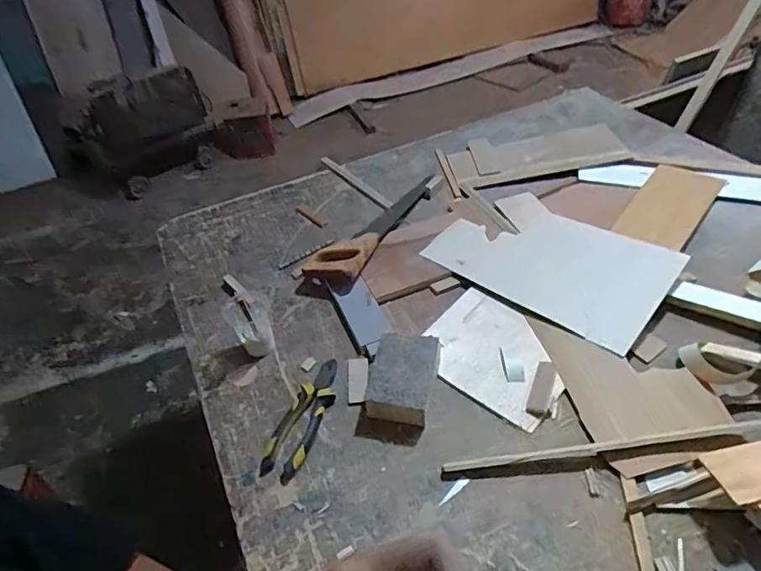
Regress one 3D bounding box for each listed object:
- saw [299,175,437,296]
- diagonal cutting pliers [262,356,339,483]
[{"bbox_3d":[-0.009,-0.132,1.024,0.108,0.039,0.395,18,49,23],"label":"saw"},{"bbox_3d":[-0.107,0.185,0.730,0.061,0.019,0.188,14,48,20],"label":"diagonal cutting pliers"}]

